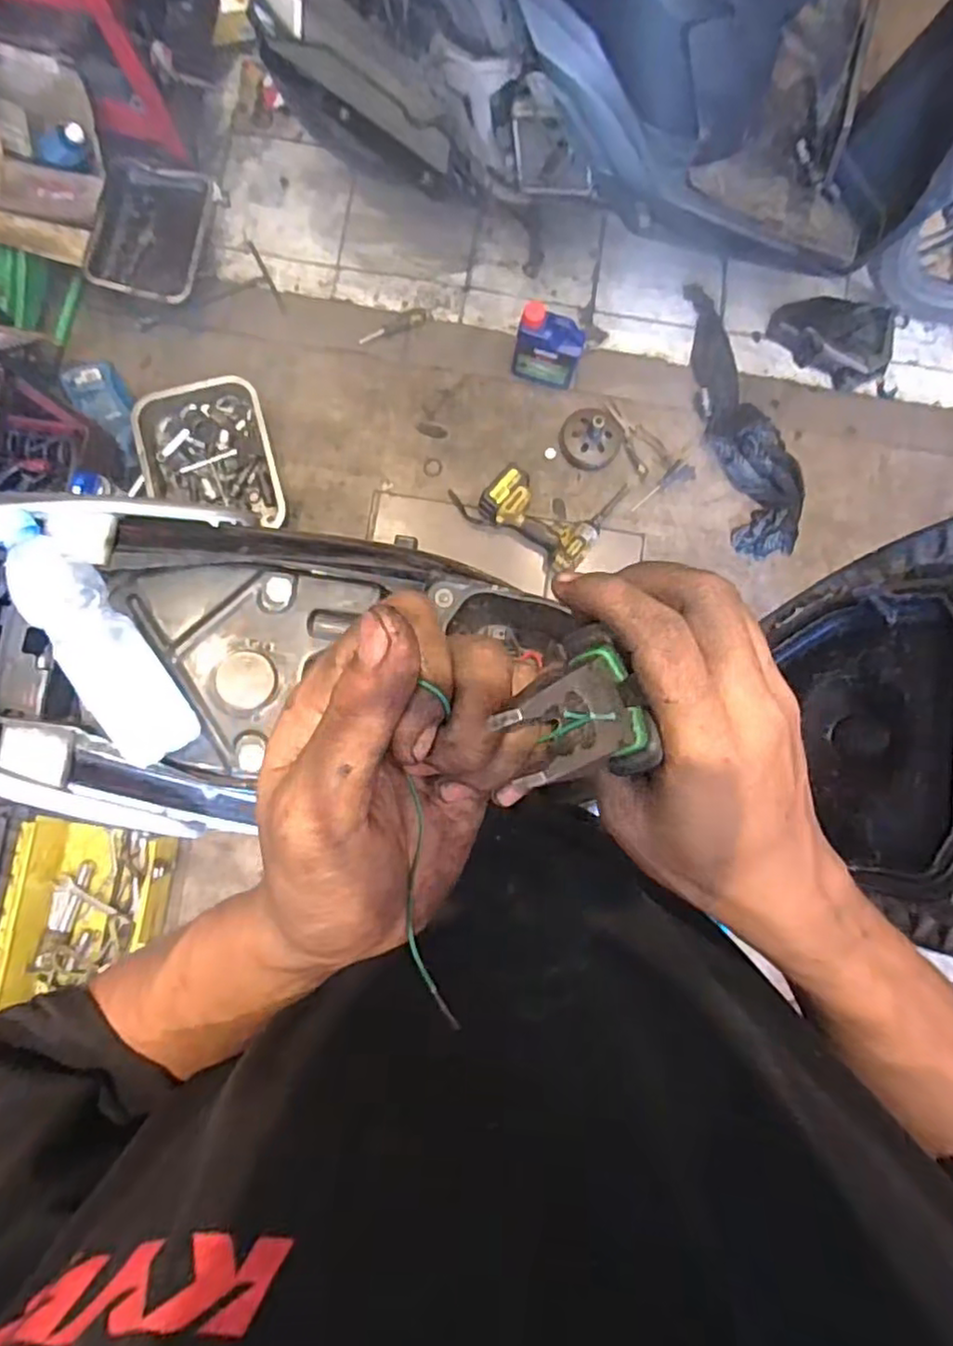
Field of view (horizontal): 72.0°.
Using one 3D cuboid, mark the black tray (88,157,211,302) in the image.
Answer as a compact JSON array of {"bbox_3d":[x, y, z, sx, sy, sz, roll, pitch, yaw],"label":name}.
[{"bbox_3d":[-0.696,-0.956,1.416,0.194,0.080,0.306,11,84,-2],"label":"black tray"}]

